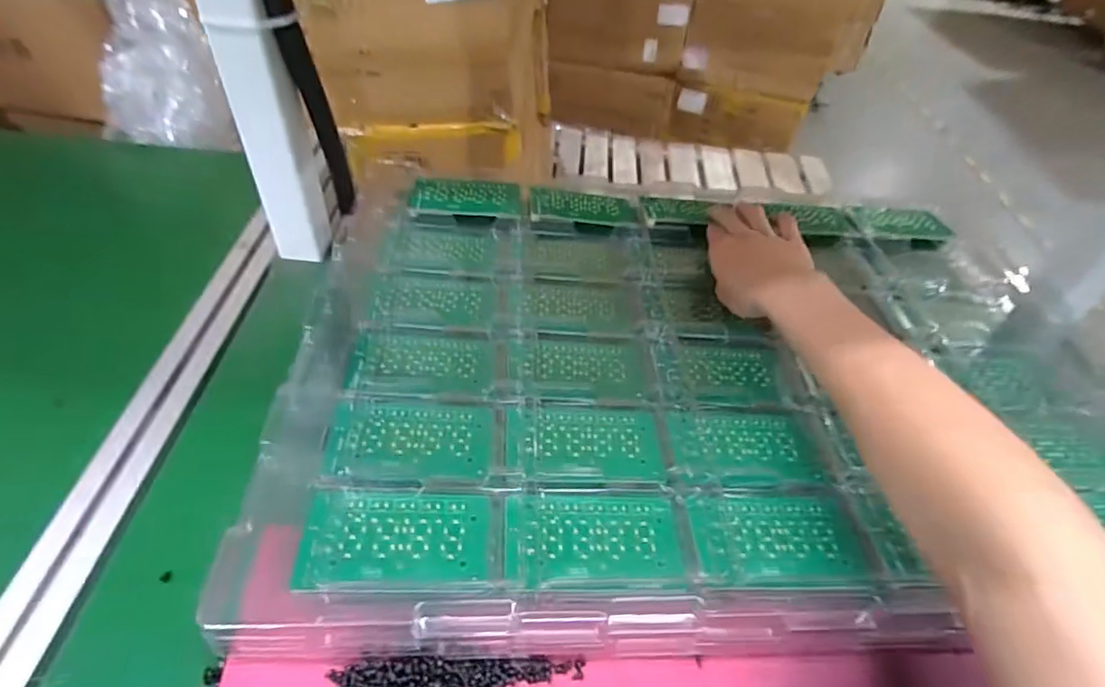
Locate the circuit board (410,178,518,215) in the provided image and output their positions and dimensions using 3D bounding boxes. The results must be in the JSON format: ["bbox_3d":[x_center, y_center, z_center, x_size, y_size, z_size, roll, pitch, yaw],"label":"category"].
[{"bbox_3d":[-0.087,-0.151,0.573,0.108,0.004,0.053,3,48,-4],"label":"circuit board"}]

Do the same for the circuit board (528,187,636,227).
[{"bbox_3d":[0.033,-0.145,0.587,0.111,0.006,0.067,3,41,-9],"label":"circuit board"}]

